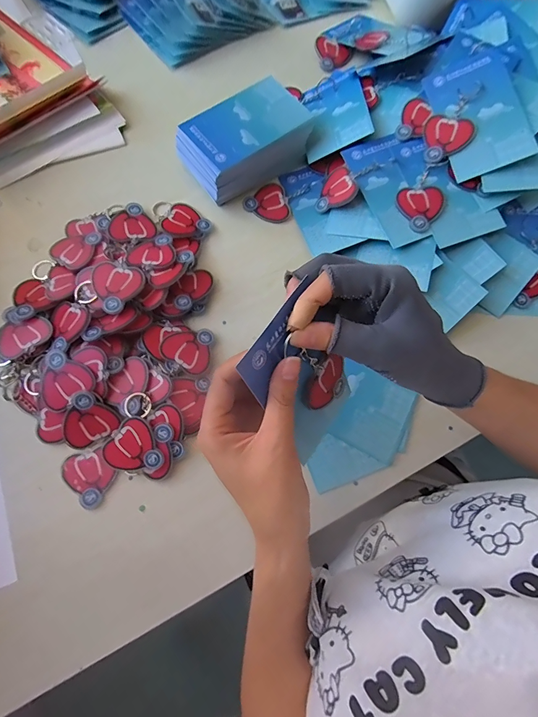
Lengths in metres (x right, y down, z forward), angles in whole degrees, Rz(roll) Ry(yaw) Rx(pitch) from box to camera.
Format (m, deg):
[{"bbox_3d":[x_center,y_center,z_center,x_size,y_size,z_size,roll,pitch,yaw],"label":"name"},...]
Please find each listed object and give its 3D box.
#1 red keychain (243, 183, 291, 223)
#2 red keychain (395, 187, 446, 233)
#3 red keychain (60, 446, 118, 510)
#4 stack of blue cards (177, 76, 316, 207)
[{"bbox_3d":[0.002,-0.181,0.436,0.051,0.004,0.052,1,72,-2],"label":"red keychain"},{"bbox_3d":[0.165,-0.165,0.396,0.050,0.007,0.050,-29,77,-10],"label":"red keychain"},{"bbox_3d":[-0.165,0.107,0.341,0.040,0.004,0.050,-42,78,-14],"label":"red keychain"},{"bbox_3d":[-0.025,-0.252,0.433,0.141,0.049,0.084,-35,76,-12],"label":"stack of blue cards"}]

